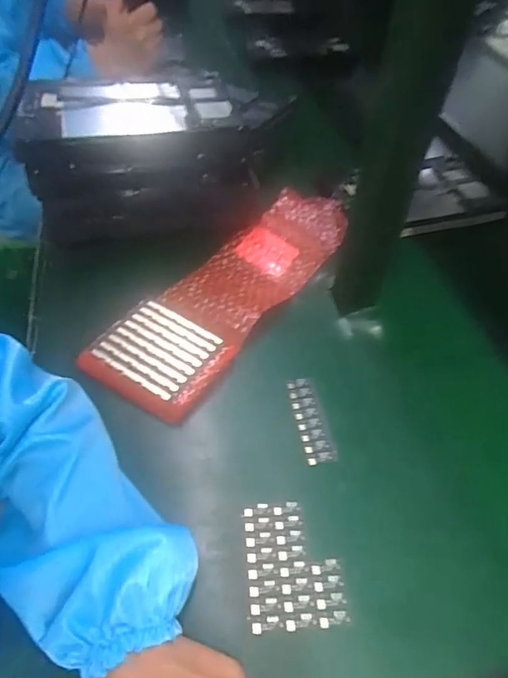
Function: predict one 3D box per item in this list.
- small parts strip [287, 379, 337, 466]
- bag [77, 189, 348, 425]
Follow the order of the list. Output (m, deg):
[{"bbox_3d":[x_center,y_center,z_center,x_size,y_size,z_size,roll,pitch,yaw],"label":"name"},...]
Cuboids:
[{"bbox_3d":[0.056,0.078,0.462,0.029,0.004,0.091,-6,50,-9],"label":"small parts strip"},{"bbox_3d":[-0.016,-0.073,0.574,0.127,0.020,0.398,28,53,19],"label":"bag"}]

